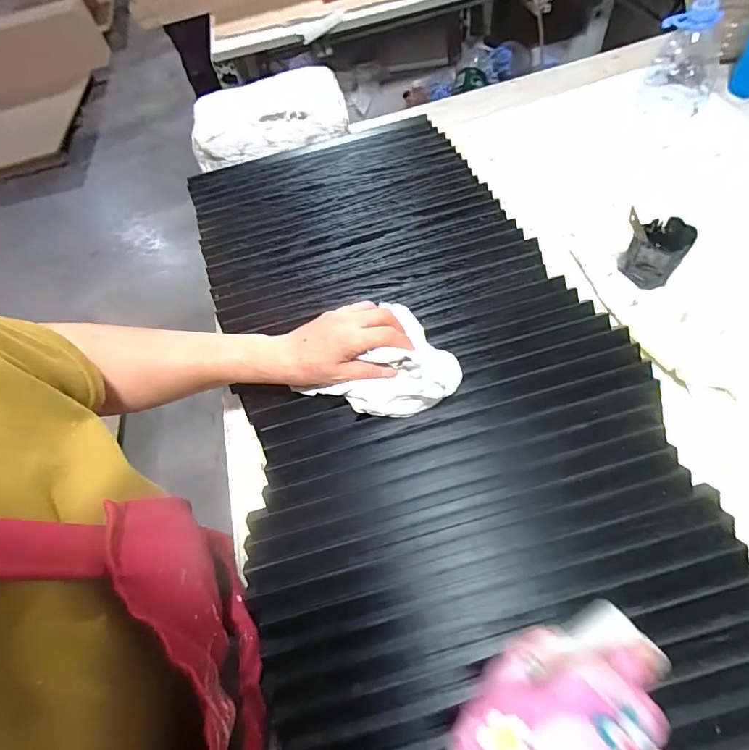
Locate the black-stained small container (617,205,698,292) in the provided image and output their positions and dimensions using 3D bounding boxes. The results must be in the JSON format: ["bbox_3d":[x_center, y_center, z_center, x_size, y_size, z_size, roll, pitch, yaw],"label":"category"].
[{"bbox_3d":[0.322,-0.144,0.487,0.060,0.066,0.057,-13,59,0],"label":"black-stained small container"}]

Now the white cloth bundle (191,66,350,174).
[{"bbox_3d":[-0.173,-0.416,0.677,0.242,0.061,0.114,-14,59,1],"label":"white cloth bundle"}]

